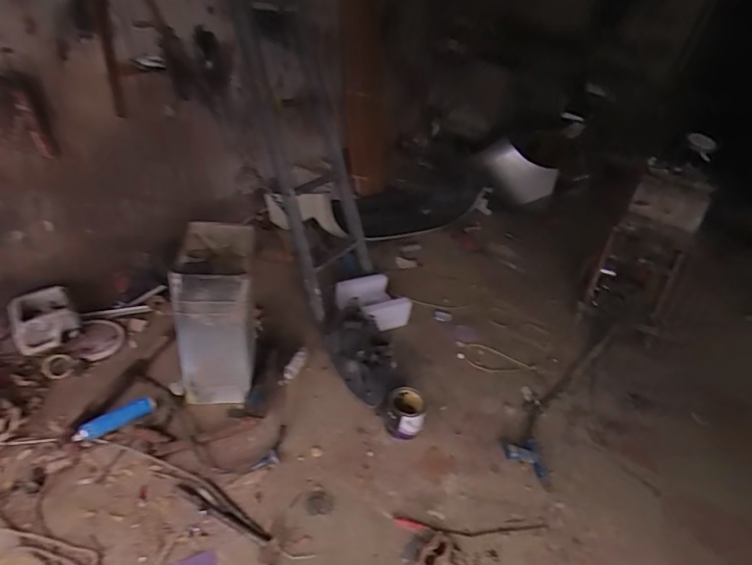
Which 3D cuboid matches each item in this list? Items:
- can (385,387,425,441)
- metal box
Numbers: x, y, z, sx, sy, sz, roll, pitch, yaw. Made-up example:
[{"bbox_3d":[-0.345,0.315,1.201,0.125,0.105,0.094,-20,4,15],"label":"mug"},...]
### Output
[{"bbox_3d":[0.117,0.543,1.840,0.149,0.150,0.169,10,34,0],"label":"can"},{"bbox_3d":[-0.634,0.130,1.800,0.279,0.640,0.363,-1,36,-16],"label":"metal box"}]

